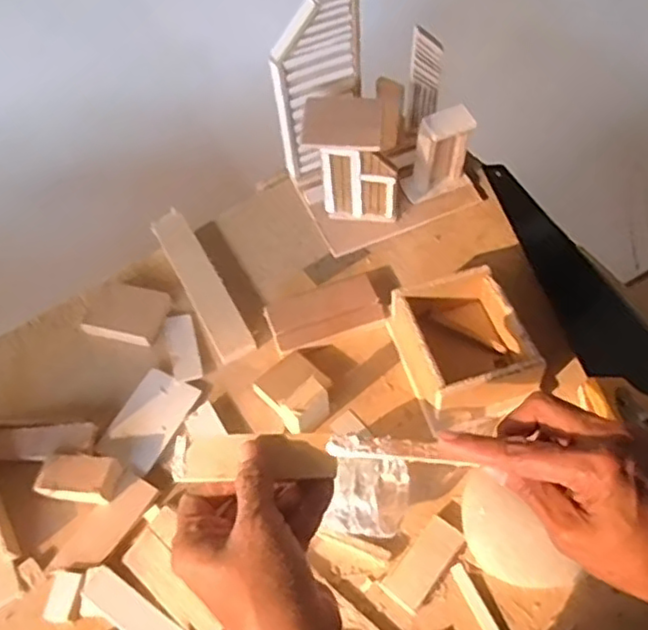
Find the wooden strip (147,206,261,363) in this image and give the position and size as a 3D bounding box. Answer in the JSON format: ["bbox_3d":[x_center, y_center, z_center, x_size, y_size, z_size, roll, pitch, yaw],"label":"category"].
[{"bbox_3d":[-0.119,-0.032,0.644,0.036,0.016,0.183,-27,60,-12],"label":"wooden strip"}]

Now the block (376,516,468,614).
[{"bbox_3d":[0.075,0.187,0.504,0.033,0.010,0.069,34,67,22],"label":"block"}]

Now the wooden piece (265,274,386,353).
[{"bbox_3d":[0.001,-0.002,0.620,0.102,0.016,0.049,-19,59,-7],"label":"wooden piece"}]

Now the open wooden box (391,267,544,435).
[{"bbox_3d":[0.119,0.028,0.574,0.094,0.058,0.122,-17,59,-6],"label":"open wooden box"}]

